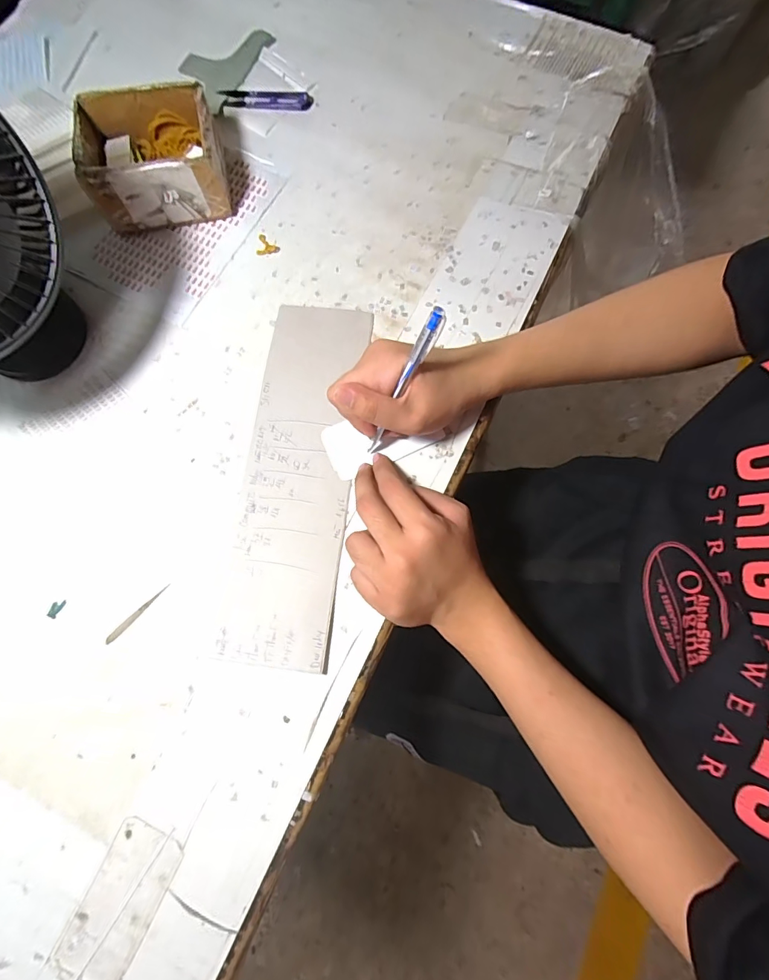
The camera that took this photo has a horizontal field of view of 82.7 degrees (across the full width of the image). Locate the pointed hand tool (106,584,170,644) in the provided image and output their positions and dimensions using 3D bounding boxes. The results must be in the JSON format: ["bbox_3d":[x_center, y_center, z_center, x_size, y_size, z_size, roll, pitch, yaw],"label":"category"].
[{"bbox_3d":[-0.196,0.098,0.347,0.061,0.004,0.005,-43,78,-9],"label":"pointed hand tool"}]

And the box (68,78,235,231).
[{"bbox_3d":[-0.224,-0.323,0.430,0.129,0.060,0.110,-10,75,-1],"label":"box"}]

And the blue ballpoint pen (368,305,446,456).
[{"bbox_3d":[0.013,-0.075,0.327,0.014,0.138,0.009,-34,75,-36],"label":"blue ballpoint pen"}]

